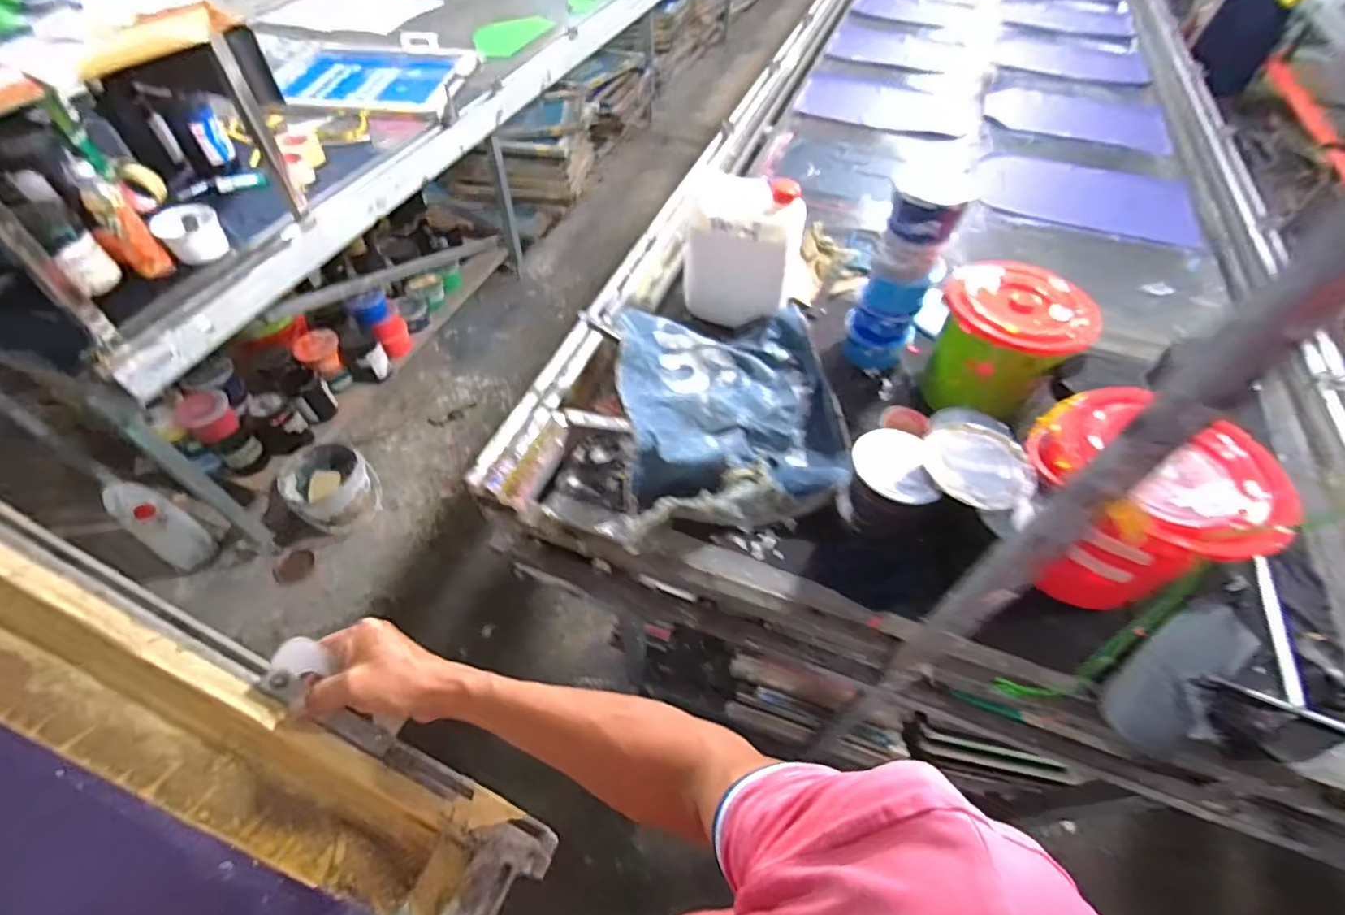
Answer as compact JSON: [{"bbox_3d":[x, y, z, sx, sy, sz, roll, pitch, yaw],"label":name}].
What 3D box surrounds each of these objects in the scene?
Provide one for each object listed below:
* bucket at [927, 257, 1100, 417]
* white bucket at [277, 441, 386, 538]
[{"bbox_3d":[0.505,-0.174,0.895,0.201,0.197,0.195,33,59,20],"label":"bucket"},{"bbox_3d":[-1.011,0.099,1.715,0.220,0.194,0.257,-32,61,-22],"label":"white bucket"}]

